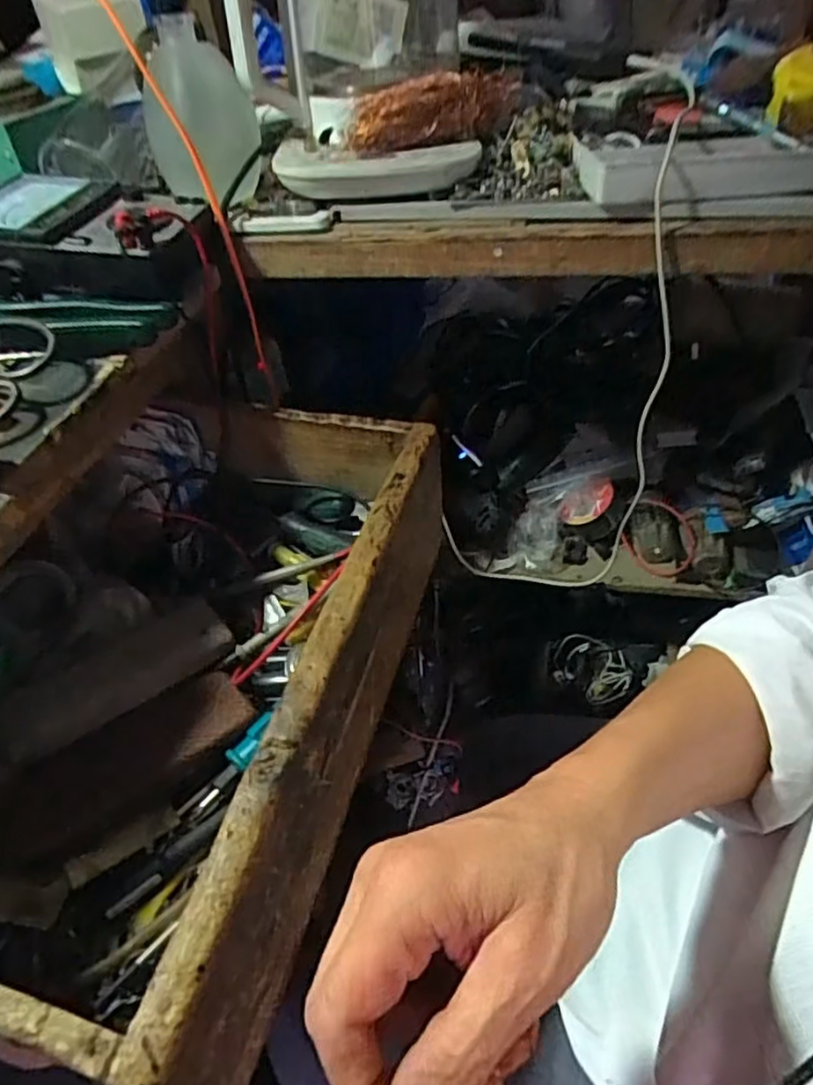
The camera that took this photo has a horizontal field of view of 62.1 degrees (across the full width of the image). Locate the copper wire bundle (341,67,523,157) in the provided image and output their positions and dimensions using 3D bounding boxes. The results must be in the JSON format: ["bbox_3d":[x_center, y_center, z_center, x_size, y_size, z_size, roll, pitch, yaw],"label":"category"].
[{"bbox_3d":[0.030,-0.357,0.554,0.167,0.045,0.061,-24,47,-18],"label":"copper wire bundle"}]

